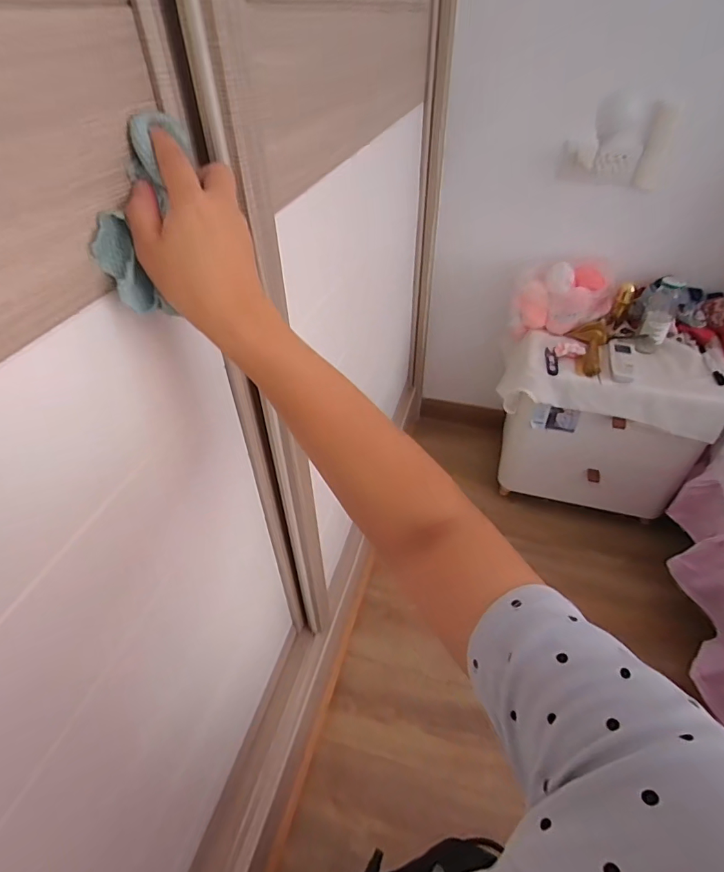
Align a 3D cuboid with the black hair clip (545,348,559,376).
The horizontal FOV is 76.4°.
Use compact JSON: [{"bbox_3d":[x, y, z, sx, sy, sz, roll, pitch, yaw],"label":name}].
[{"bbox_3d":[0.419,-0.164,1.015,0.022,0.017,0.089,8,44,8],"label":"black hair clip"}]

